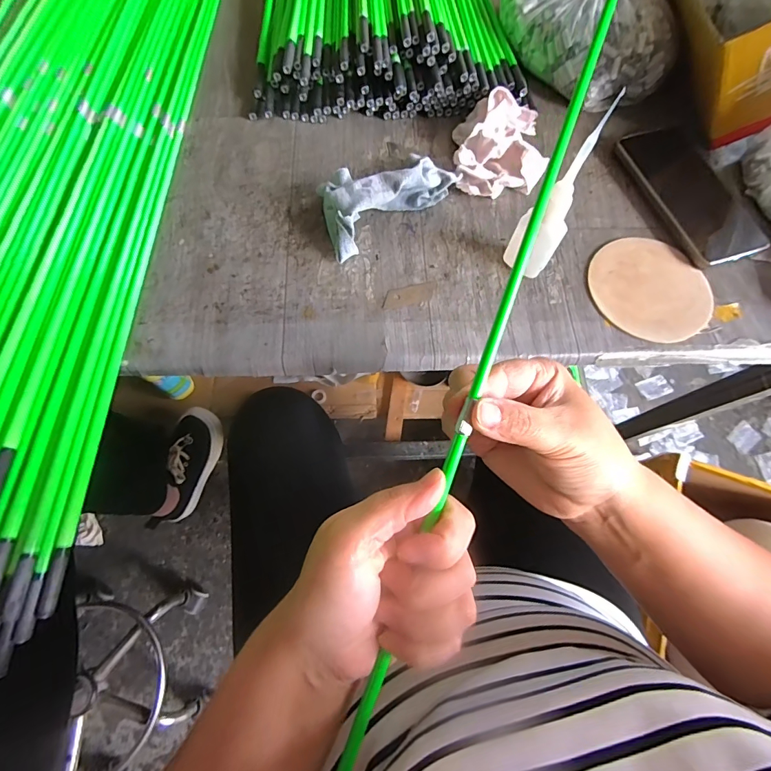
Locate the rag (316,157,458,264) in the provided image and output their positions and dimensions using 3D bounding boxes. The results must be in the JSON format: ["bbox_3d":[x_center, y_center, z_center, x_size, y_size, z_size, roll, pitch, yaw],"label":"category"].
[{"bbox_3d":[-0.004,-0.175,0.353,0.138,0.037,0.061,-39,76,-14],"label":"rag"}]

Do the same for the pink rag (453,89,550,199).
[{"bbox_3d":[0.114,-0.238,0.383,0.089,0.038,0.103,7,70,1],"label":"pink rag"}]

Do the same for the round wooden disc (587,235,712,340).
[{"bbox_3d":[0.237,-0.087,0.350,0.103,0.005,0.101,1,70,-2],"label":"round wooden disc"}]

